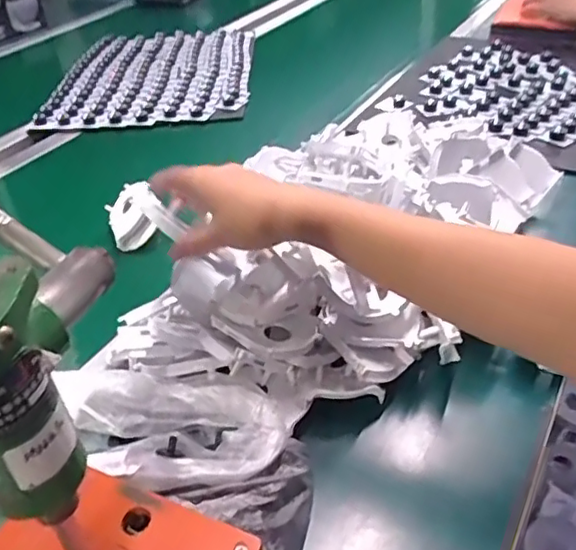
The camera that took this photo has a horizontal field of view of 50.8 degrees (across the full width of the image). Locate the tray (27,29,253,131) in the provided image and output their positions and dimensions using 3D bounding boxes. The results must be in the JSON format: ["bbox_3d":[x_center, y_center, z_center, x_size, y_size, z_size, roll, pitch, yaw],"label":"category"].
[{"bbox_3d":[-0.248,-0.379,1.136,0.349,0.031,0.402,-4,38,1],"label":"tray"}]

